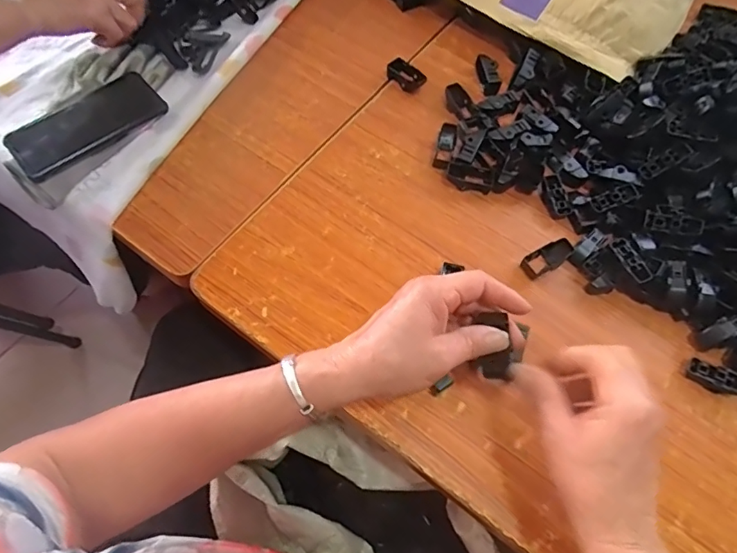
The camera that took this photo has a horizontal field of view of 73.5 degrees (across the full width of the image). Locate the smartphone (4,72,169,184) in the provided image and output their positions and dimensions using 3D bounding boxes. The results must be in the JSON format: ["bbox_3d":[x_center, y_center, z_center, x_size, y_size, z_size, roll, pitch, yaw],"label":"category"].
[{"bbox_3d":[-0.311,-0.169,0.547,0.158,0.014,0.085,-37,71,-17],"label":"smartphone"}]

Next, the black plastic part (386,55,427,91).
[{"bbox_3d":[0.044,-0.238,0.583,0.044,0.016,0.026,42,70,17],"label":"black plastic part"}]

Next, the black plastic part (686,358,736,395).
[{"bbox_3d":[0.309,0.091,0.439,0.045,0.012,0.022,22,66,9],"label":"black plastic part"}]

